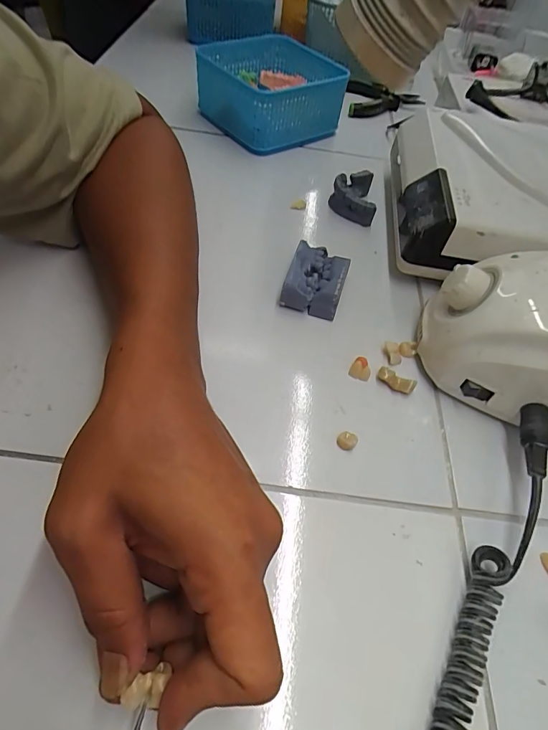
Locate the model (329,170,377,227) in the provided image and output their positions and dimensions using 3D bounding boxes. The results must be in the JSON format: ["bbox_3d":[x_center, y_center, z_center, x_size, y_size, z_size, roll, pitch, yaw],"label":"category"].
[{"bbox_3d":[0.076,-0.165,0.404,0.041,0.030,0.057,6,54,-3],"label":"model"}]

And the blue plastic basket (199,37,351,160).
[{"bbox_3d":[-0.007,-0.300,0.457,0.115,0.073,0.139,-32,62,-25],"label":"blue plastic basket"}]

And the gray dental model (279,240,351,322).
[{"bbox_3d":[0.033,-0.066,0.321,0.042,0.031,0.054,16,54,5],"label":"gray dental model"}]

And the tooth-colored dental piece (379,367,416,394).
[{"bbox_3d":[0.083,0.011,0.283,0.026,0.011,0.007,28,56,13],"label":"tooth-colored dental piece"}]

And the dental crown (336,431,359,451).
[{"bbox_3d":[0.045,0.047,0.256,0.012,0.006,0.010,21,54,8],"label":"dental crown"}]

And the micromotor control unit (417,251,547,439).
[{"bbox_3d":[0.171,-0.018,0.265,0.137,0.073,0.103,16,54,5],"label":"micromotor control unit"}]

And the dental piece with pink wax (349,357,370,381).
[{"bbox_3d":[0.060,0.003,0.288,0.014,0.012,0.011,20,54,7],"label":"dental piece with pink wax"}]

